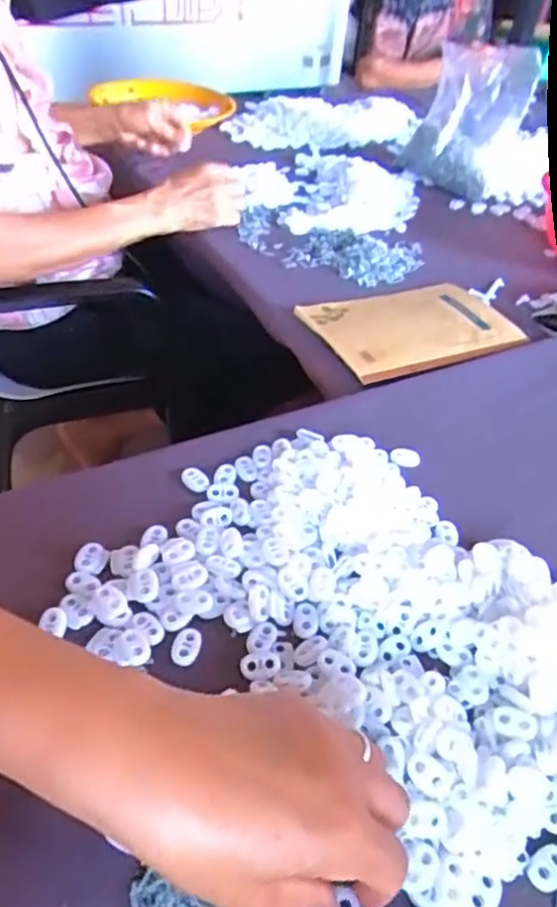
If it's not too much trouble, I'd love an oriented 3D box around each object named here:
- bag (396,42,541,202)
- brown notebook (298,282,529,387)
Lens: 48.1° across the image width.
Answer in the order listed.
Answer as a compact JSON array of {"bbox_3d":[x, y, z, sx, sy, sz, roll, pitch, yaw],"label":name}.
[{"bbox_3d":[0.295,-0.531,0.990,0.165,0.224,0.051,28,6,28],"label":"bag"},{"bbox_3d":[0.149,-0.141,0.676,0.225,0.009,0.151,-15,47,-23],"label":"brown notebook"}]

